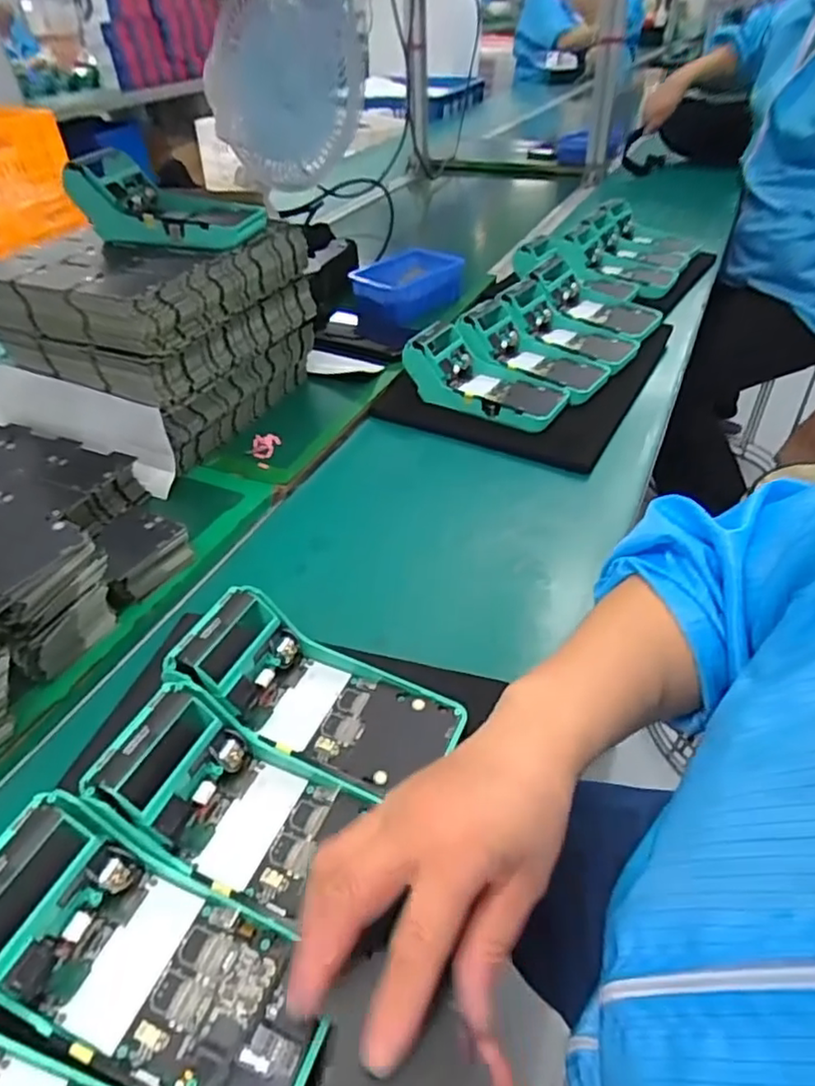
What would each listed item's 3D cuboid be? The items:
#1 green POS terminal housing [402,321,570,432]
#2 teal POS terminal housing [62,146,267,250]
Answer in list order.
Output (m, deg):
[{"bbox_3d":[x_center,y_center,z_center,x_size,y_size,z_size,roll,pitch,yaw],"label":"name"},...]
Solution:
[{"bbox_3d":[0.087,-0.186,0.703,0.169,0.062,0.078,22,46,26],"label":"green POS terminal housing"},{"bbox_3d":[-0.222,-0.334,0.626,0.174,0.064,0.100,9,42,13],"label":"teal POS terminal housing"}]

